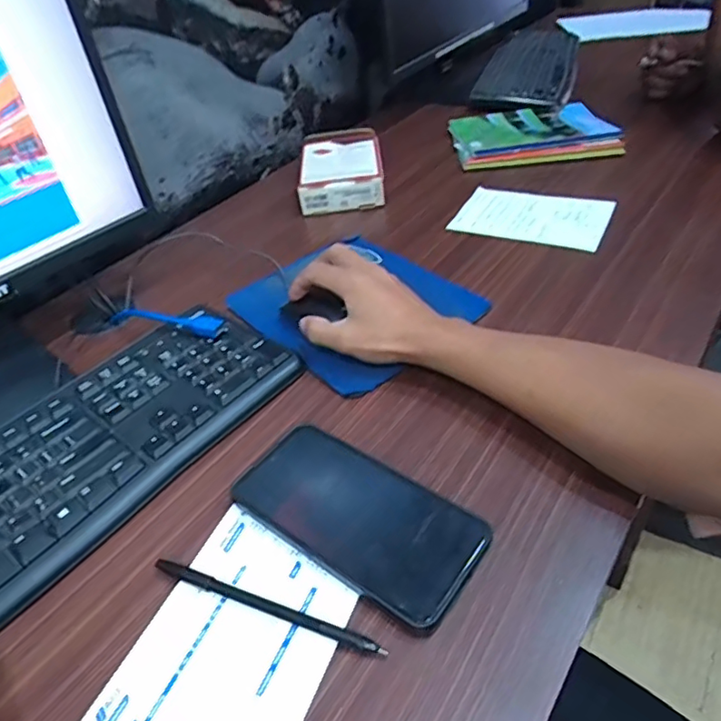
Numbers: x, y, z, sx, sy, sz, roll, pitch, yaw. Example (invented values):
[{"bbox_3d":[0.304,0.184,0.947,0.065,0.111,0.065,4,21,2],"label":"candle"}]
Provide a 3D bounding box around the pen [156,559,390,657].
[{"bbox_3d":[-0.056,0.142,0.331,0.149,0.006,0.008,12,44,20],"label":"pen"}]

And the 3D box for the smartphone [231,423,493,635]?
[{"bbox_3d":[-0.003,0.099,0.371,0.159,0.011,0.080,26,51,32],"label":"smartphone"}]

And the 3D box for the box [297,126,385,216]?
[{"bbox_3d":[-0.024,-0.254,0.751,0.104,0.038,0.168,-4,41,3],"label":"box"}]

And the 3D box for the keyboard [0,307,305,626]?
[{"bbox_3d":[-0.237,0.095,0.403,0.156,0.019,0.425,30,53,35],"label":"keyboard"}]

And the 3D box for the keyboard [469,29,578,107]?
[{"bbox_3d":[0.303,-0.539,1.020,0.150,0.020,0.435,9,43,17],"label":"keyboard"}]

